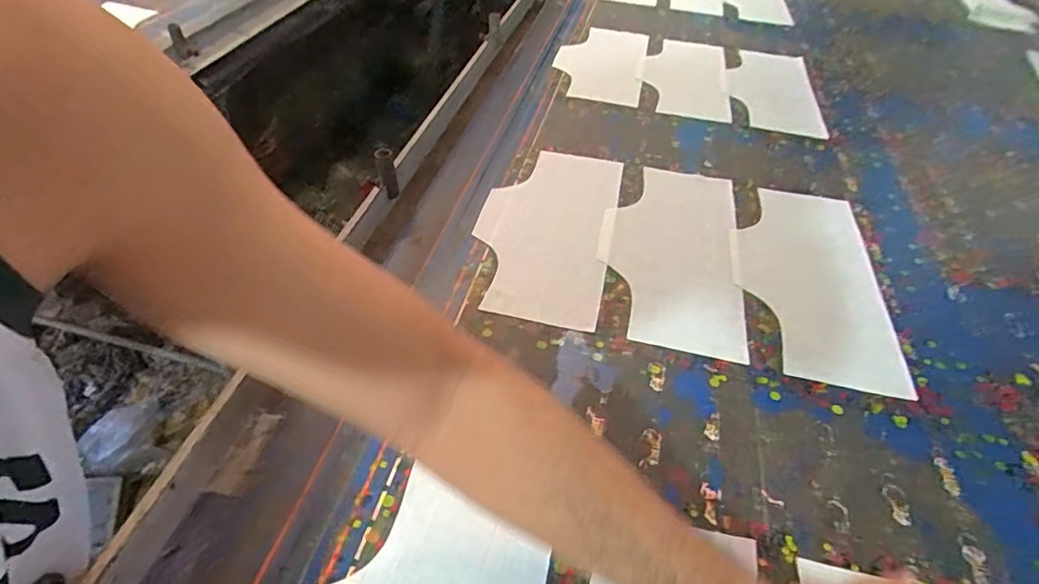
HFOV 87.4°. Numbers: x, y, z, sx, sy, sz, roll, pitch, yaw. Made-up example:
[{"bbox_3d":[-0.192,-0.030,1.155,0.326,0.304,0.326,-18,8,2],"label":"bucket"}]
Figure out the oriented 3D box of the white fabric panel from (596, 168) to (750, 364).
[{"bbox_3d":[0.183,-0.062,0.656,0.161,0.008,0.319,11,45,6],"label":"white fabric panel"}]

